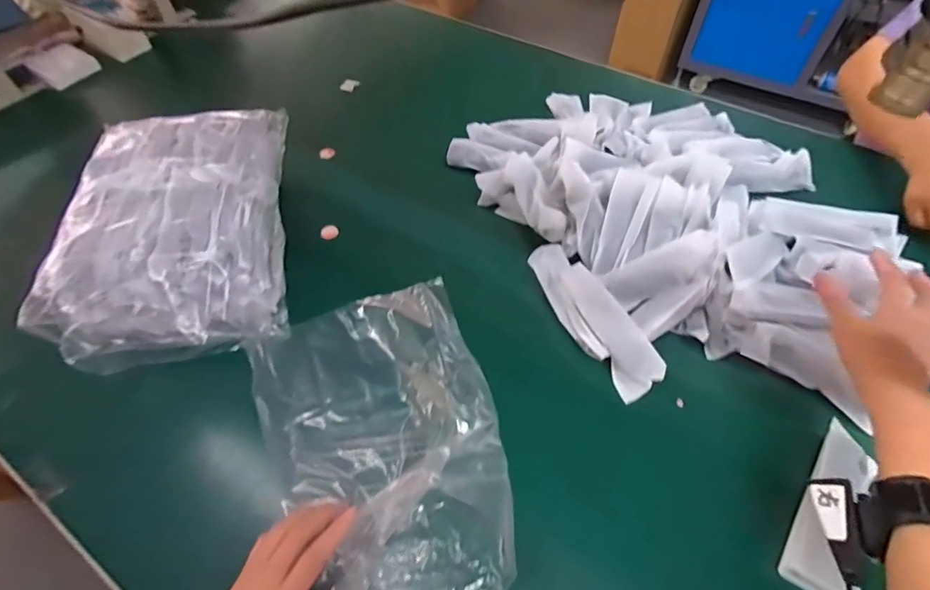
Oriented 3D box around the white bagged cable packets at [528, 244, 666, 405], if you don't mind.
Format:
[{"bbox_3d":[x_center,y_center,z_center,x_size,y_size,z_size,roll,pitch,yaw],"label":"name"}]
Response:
[{"bbox_3d":[0.141,0.020,0.523,0.050,0.052,0.203,-25,58,-16],"label":"white bagged cable packets"}]

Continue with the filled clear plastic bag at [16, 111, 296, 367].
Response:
[{"bbox_3d":[-0.335,-0.078,0.566,0.215,0.143,0.306,-7,55,-4],"label":"filled clear plastic bag"}]

